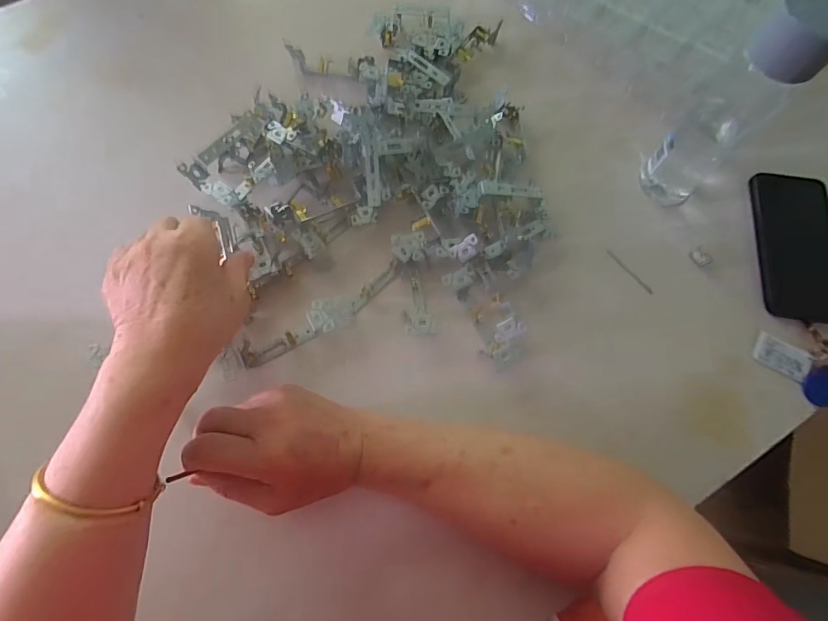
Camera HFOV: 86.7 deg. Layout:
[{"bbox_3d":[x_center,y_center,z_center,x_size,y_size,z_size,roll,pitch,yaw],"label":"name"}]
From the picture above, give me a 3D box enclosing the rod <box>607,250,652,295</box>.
[{"bbox_3d":[0.221,-0.040,0.449,0.004,0.005,0.061,-32,74,-11],"label":"rod"}]

